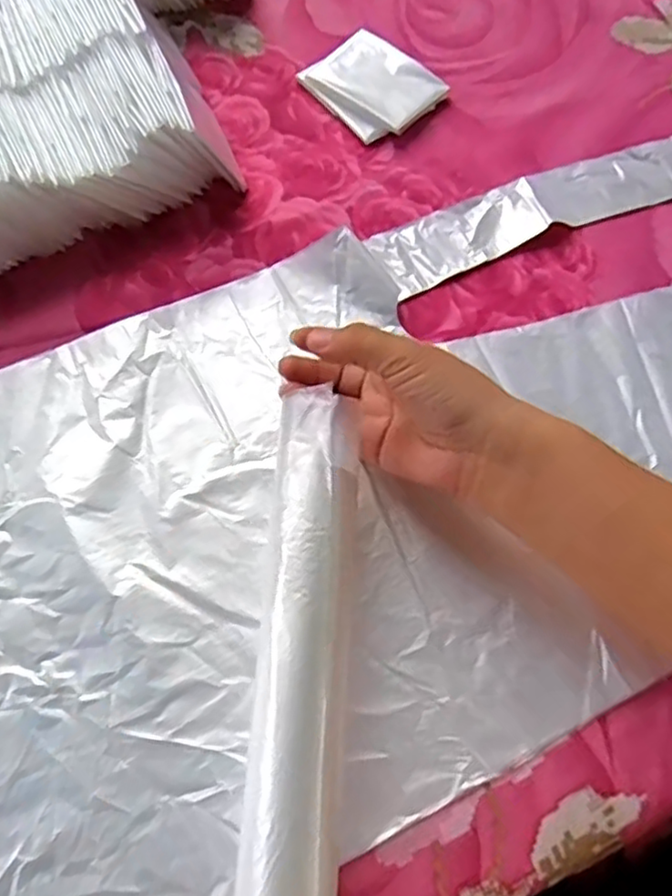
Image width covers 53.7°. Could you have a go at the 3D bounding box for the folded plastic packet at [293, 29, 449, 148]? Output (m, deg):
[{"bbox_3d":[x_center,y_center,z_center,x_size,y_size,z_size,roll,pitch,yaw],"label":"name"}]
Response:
[{"bbox_3d":[0.027,-0.259,0.472,0.070,0.016,0.087,-37,74,-15],"label":"folded plastic packet"}]

